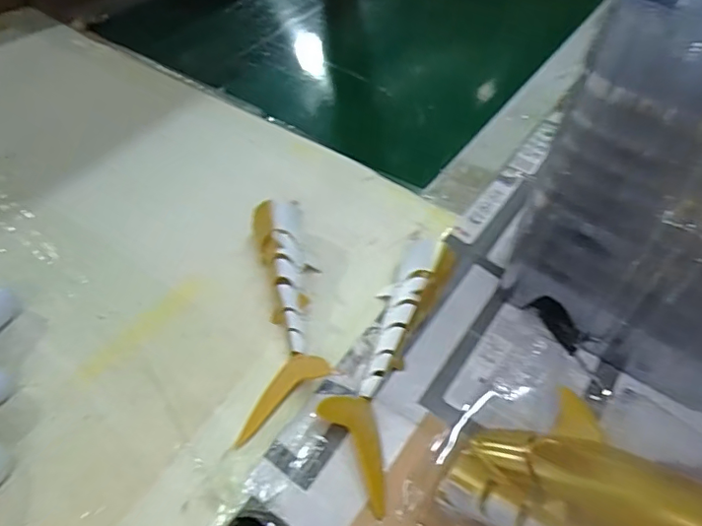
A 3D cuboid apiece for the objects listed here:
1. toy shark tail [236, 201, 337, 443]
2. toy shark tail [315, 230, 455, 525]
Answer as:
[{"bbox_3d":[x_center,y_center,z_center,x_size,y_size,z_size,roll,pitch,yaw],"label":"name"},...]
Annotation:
[{"bbox_3d":[-0.056,0.036,0.458,0.064,0.049,0.211,-1,50,-2],"label":"toy shark tail"},{"bbox_3d":[0.028,0.072,0.435,0.063,0.045,0.216,16,51,12],"label":"toy shark tail"}]

